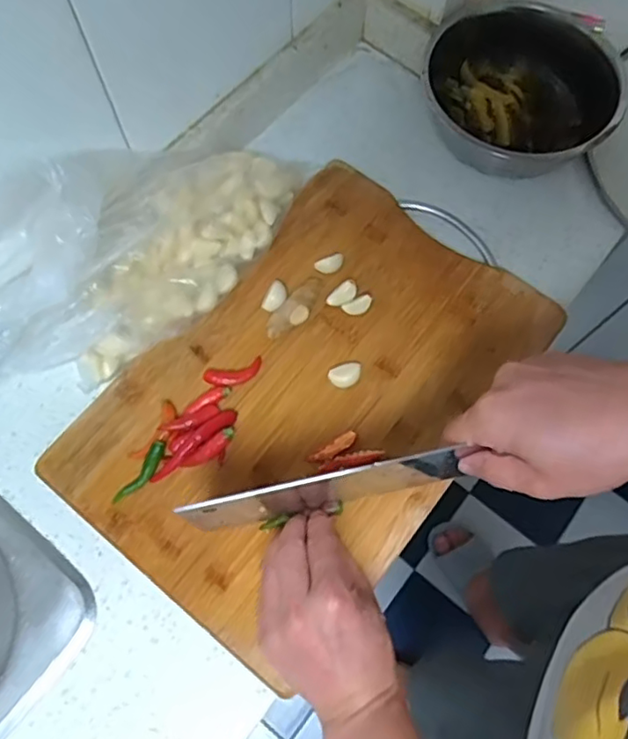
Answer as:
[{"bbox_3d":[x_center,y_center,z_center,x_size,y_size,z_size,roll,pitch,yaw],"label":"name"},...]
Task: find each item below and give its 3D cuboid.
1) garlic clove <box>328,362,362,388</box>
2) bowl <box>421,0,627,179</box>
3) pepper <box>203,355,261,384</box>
[{"bbox_3d":[0.026,0.004,0.481,0.028,0.011,0.019,-14,72,-4],"label":"garlic clove"},{"bbox_3d":[0.194,-0.263,0.575,0.176,0.063,0.186,0,72,0],"label":"bowl"},{"bbox_3d":[-0.064,0.003,0.484,0.048,0.008,0.020,-14,72,-18],"label":"pepper"}]

